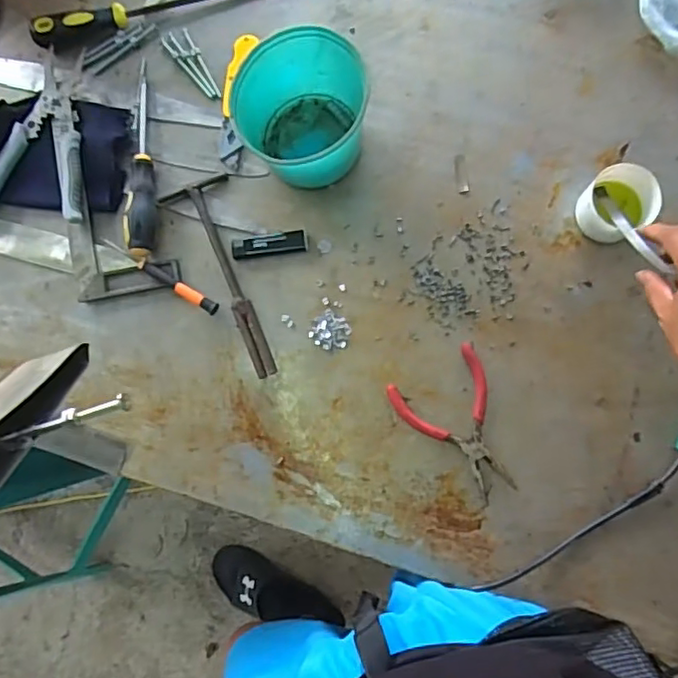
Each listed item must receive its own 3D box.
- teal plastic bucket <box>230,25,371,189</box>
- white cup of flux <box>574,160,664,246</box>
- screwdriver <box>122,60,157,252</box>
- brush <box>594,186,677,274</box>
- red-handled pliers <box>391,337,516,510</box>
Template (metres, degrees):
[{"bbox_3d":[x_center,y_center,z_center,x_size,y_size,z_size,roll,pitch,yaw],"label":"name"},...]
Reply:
[{"bbox_3d":[-0.035,-0.228,0.605,0.110,0.098,0.116,14,86,6],"label":"teal plastic bucket"},{"bbox_3d":[0.273,-0.133,0.603,0.066,0.058,0.063,0,85,5],"label":"white cup of flux"},{"bbox_3d":[-0.216,-0.196,0.648,0.031,0.033,0.217,-5,85,4],"label":"screwdriver"},{"bbox_3d":[0.274,-0.105,0.569,0.018,0.159,0.012,-5,127,4],"label":"brush"},{"bbox_3d":[0.132,0.087,0.608,0.092,0.011,0.147,-32,83,1],"label":"red-handled pliers"}]

